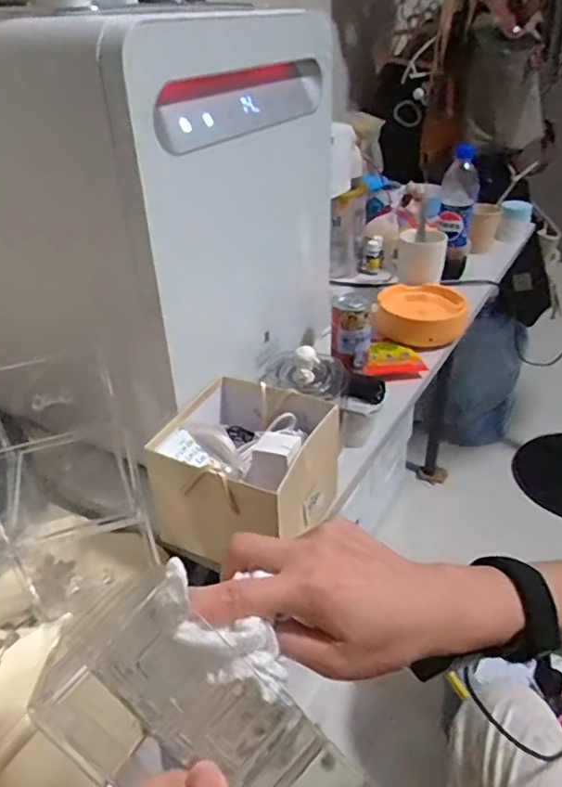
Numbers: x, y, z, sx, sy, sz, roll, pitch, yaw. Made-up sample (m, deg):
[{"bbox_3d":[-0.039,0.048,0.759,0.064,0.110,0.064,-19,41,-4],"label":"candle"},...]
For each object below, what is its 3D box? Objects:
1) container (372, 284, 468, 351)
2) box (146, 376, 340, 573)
[{"bbox_3d":[0.224,-0.127,0.921,0.135,0.052,0.124,7,35,16],"label":"container"},{"bbox_3d":[-0.035,0.069,0.565,0.147,0.108,0.148,12,36,23],"label":"box"}]

